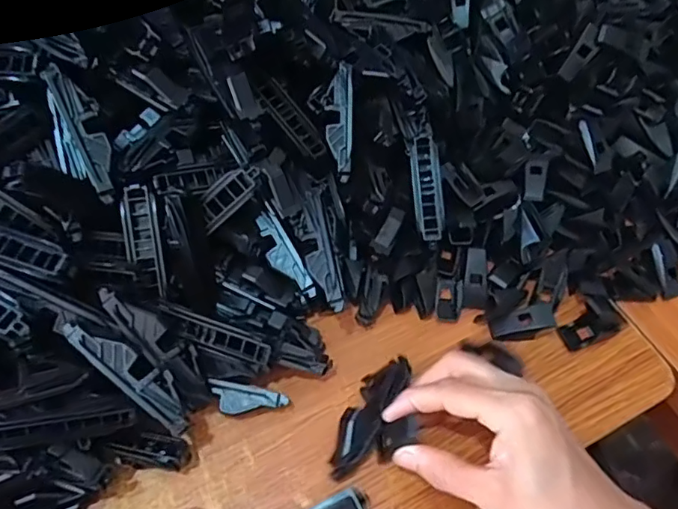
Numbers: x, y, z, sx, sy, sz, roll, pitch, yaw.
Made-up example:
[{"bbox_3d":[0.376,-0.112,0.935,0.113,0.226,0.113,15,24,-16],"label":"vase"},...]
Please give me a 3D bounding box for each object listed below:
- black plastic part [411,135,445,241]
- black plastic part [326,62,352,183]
[{"bbox_3d":[0.062,-0.046,0.390,0.019,0.010,0.073,-3,81,-7],"label":"black plastic part"},{"bbox_3d":[0.000,-0.090,0.374,0.016,0.007,0.078,1,87,-4],"label":"black plastic part"}]

